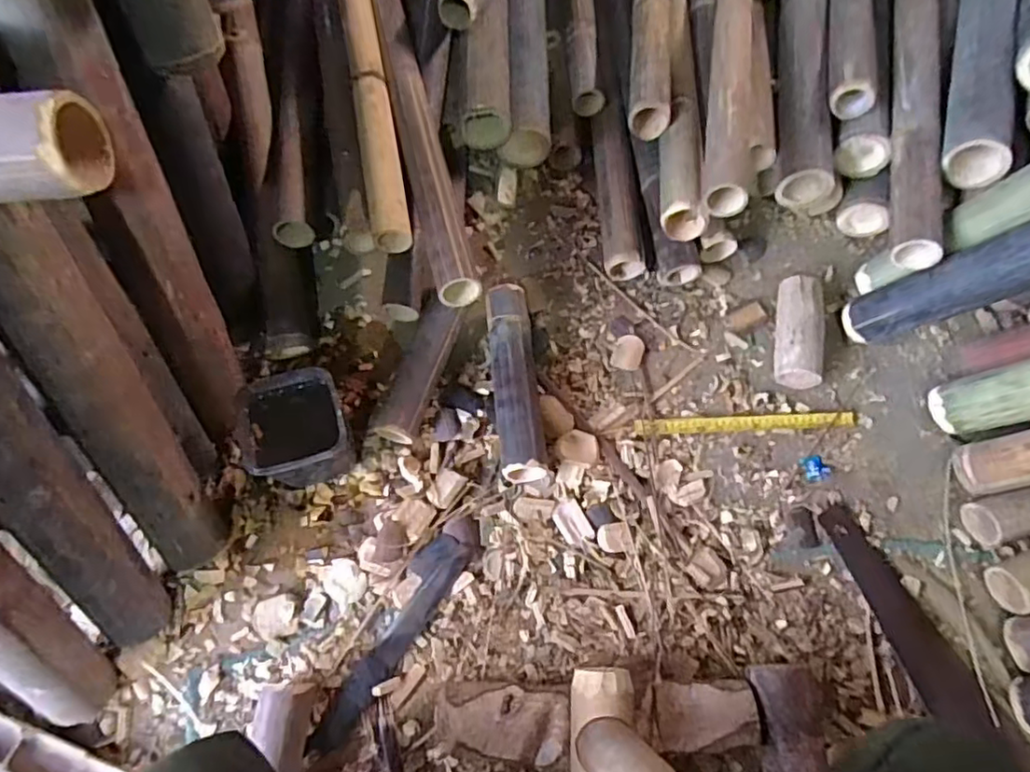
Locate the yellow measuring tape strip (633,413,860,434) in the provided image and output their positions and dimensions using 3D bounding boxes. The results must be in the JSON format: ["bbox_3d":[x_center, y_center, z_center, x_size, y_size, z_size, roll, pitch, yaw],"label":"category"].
[{"bbox_3d":[0.313,0.050,0.829,0.299,0.008,0.021,-2,67,-3],"label":"yellow measuring tape strip"}]

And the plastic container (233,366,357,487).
[{"bbox_3d":[-0.258,0.062,0.743,0.117,0.132,0.110,-17,68,-9],"label":"plastic container"}]

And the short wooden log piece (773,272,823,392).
[{"bbox_3d":[0.395,-0.073,0.852,0.058,0.058,0.159,11,66,2],"label":"short wooden log piece"}]

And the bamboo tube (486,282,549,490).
[{"bbox_3d":[0.000,-0.007,0.810,0.058,0.062,0.271,-5,67,-4],"label":"bamboo tube"}]

